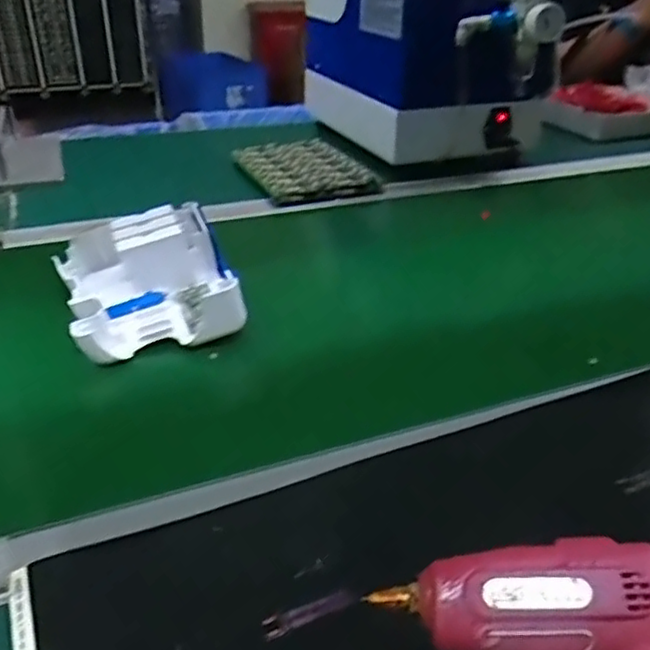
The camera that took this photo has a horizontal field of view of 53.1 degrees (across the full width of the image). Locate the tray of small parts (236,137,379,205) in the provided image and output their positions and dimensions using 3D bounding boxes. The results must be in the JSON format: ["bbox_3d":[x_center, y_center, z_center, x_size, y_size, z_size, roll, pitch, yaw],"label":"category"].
[{"bbox_3d":[-0.031,-0.212,0.881,0.144,0.023,0.198,-13,36,-22],"label":"tray of small parts"}]

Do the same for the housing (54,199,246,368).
[{"bbox_3d":[-0.158,-0.046,0.579,0.138,0.062,0.163,-12,36,-21],"label":"housing"}]

